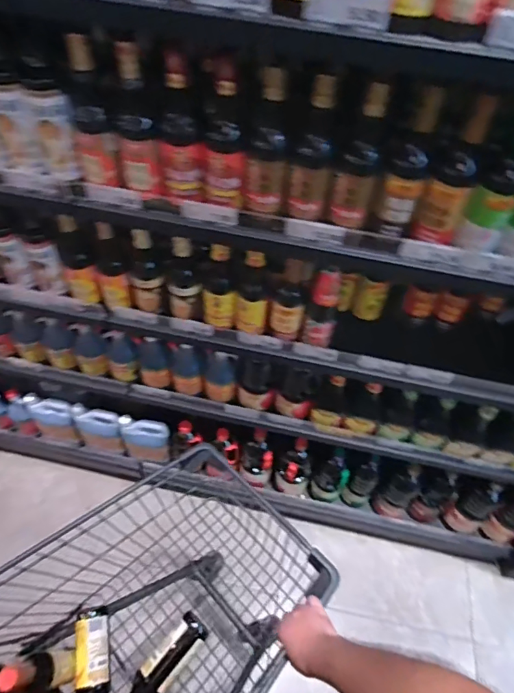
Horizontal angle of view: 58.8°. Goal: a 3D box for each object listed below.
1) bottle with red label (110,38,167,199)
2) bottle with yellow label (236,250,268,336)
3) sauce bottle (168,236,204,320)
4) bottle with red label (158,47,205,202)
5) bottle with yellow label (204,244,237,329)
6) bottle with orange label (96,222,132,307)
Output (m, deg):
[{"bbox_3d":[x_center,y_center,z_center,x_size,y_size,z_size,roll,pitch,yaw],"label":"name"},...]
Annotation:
[{"bbox_3d":[-0.186,-0.334,0.687,0.061,0.207,0.070,-14,54,-15],"label":"bottle with red label"},{"bbox_3d":[-0.008,-0.109,0.907,0.068,0.188,0.056,2,51,-3],"label":"bottle with yellow label"},{"bbox_3d":[-0.144,-0.132,0.904,0.066,0.176,0.056,-6,52,-9],"label":"sauce bottle"},{"bbox_3d":[-0.115,-0.325,0.686,0.063,0.201,0.068,-6,52,-9],"label":"bottle with red label"},{"bbox_3d":[-0.074,-0.120,0.912,0.064,0.183,0.054,1,51,-4],"label":"bottle with yellow label"},{"bbox_3d":[-0.296,-0.157,0.922,0.061,0.200,0.052,-18,55,-18],"label":"bottle with orange label"}]

